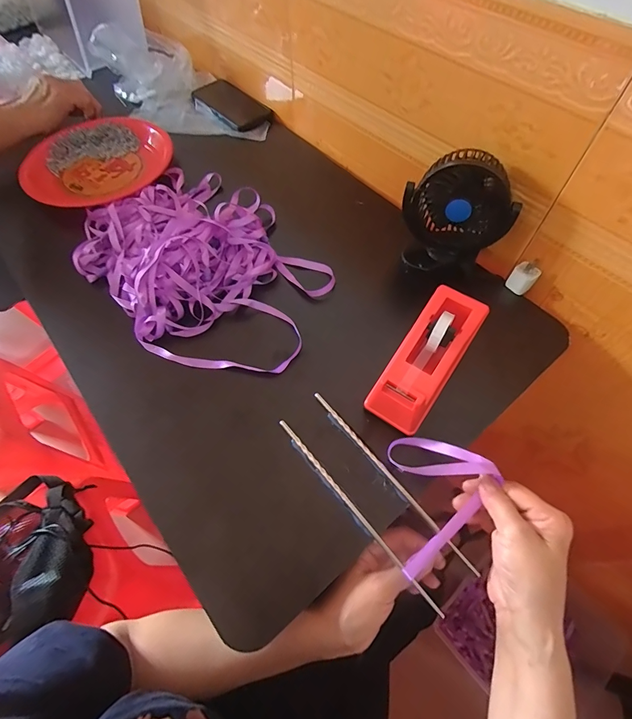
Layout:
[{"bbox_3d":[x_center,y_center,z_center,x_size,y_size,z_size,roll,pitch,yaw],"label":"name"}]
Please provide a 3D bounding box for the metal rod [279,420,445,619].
[{"bbox_3d":[0.035,0.142,0.362,0.007,0.007,0.222,-36,68,-19],"label":"metal rod"}]

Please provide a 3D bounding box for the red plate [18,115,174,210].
[{"bbox_3d":[-0.353,-0.324,0.619,0.216,0.044,0.206,-4,66,8],"label":"red plate"}]

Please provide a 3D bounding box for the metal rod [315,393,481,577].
[{"bbox_3d":[0.071,0.113,0.374,0.006,0.010,0.221,-35,65,-18],"label":"metal rod"}]

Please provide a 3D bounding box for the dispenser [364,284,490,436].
[{"bbox_3d":[0.117,-0.006,0.391,0.059,0.054,0.159,31,77,16],"label":"dispenser"}]

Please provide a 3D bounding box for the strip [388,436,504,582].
[{"bbox_3d":[0.100,0.123,0.362,0.121,0.018,0.093,-47,57,-3],"label":"strip"}]

